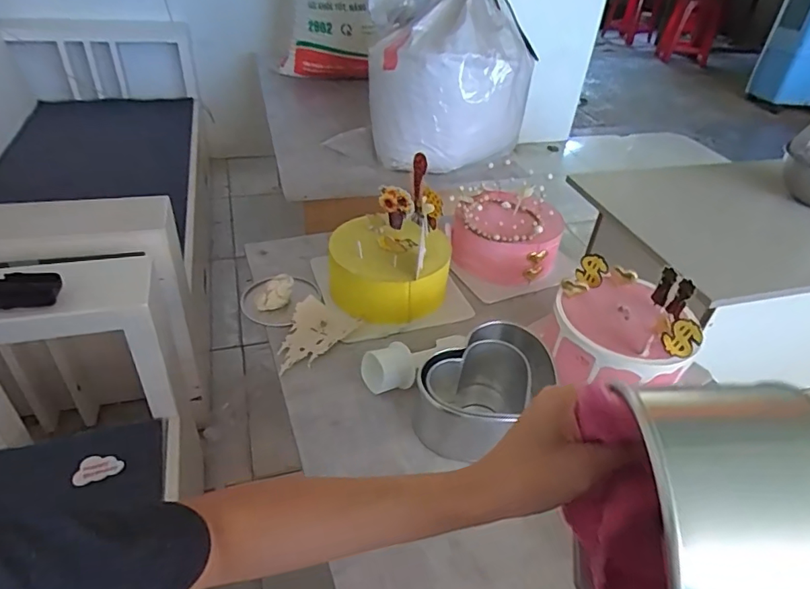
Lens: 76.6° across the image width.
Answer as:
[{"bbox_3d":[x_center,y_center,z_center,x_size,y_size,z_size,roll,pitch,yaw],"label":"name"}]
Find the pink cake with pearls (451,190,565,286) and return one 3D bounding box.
[{"bbox_3d":[0.162,-0.101,0.847,0.165,0.105,0.158,3,38,-1],"label":"pink cake with pearls"}]

